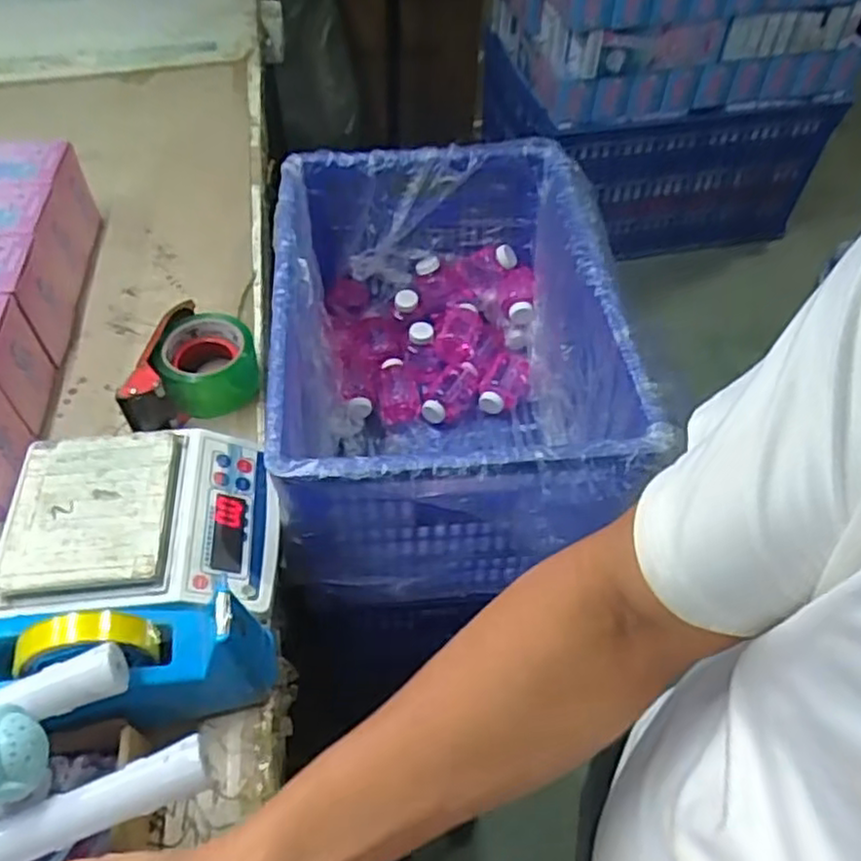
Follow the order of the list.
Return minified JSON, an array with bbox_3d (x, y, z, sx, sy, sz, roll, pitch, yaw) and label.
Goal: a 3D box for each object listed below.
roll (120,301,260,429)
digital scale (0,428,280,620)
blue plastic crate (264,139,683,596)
[{"bbox_3d":[-0.253,-0.068,0.741,0.137,0.064,0.115,-17,53,-14],"label":"roll"},{"bbox_3d":[-0.249,0.082,0.612,0.224,0.068,0.175,-8,51,-8],"label":"digital scale"},{"bbox_3d":[0.018,-0.064,0.846,0.360,0.281,0.521,-4,51,-4],"label":"blue plastic crate"}]

